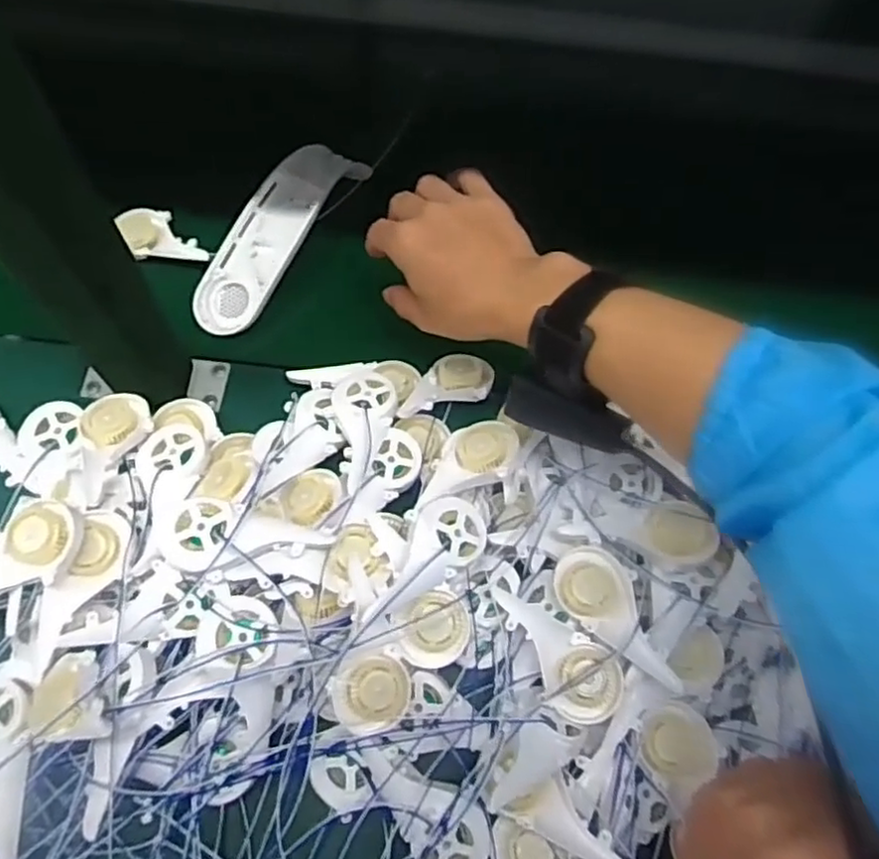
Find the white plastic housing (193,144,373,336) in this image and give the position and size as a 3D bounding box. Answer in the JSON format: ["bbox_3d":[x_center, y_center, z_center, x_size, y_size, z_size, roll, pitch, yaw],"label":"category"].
[{"bbox_3d":[-0.126,-0.159,0.532,0.060,0.045,0.192,25,68,9],"label":"white plastic housing"}]

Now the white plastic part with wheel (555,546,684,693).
[{"bbox_3d":[0.107,0.107,0.393,0.089,0.019,0.042,40,71,15],"label":"white plastic part with wheel"}]

